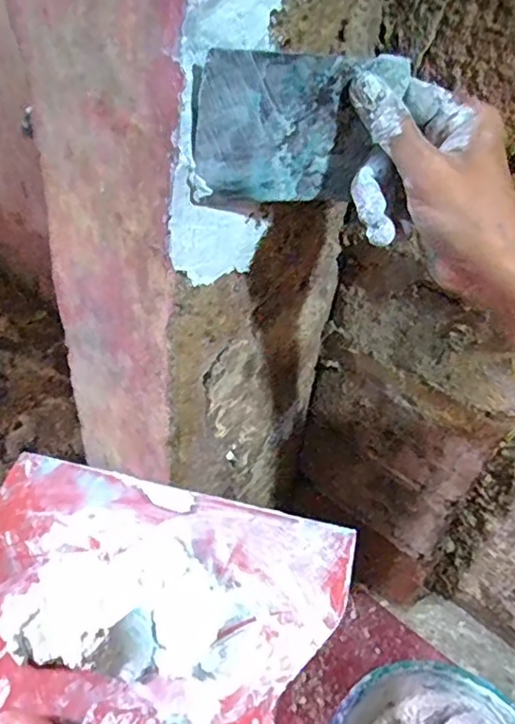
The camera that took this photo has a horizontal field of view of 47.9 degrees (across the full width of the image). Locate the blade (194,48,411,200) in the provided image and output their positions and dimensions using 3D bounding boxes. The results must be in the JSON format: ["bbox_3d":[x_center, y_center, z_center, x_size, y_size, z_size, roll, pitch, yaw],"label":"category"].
[{"bbox_3d":[0.016,-0.117,0.295,0.096,0.076,0.004,-8,52,-20],"label":"blade"}]

